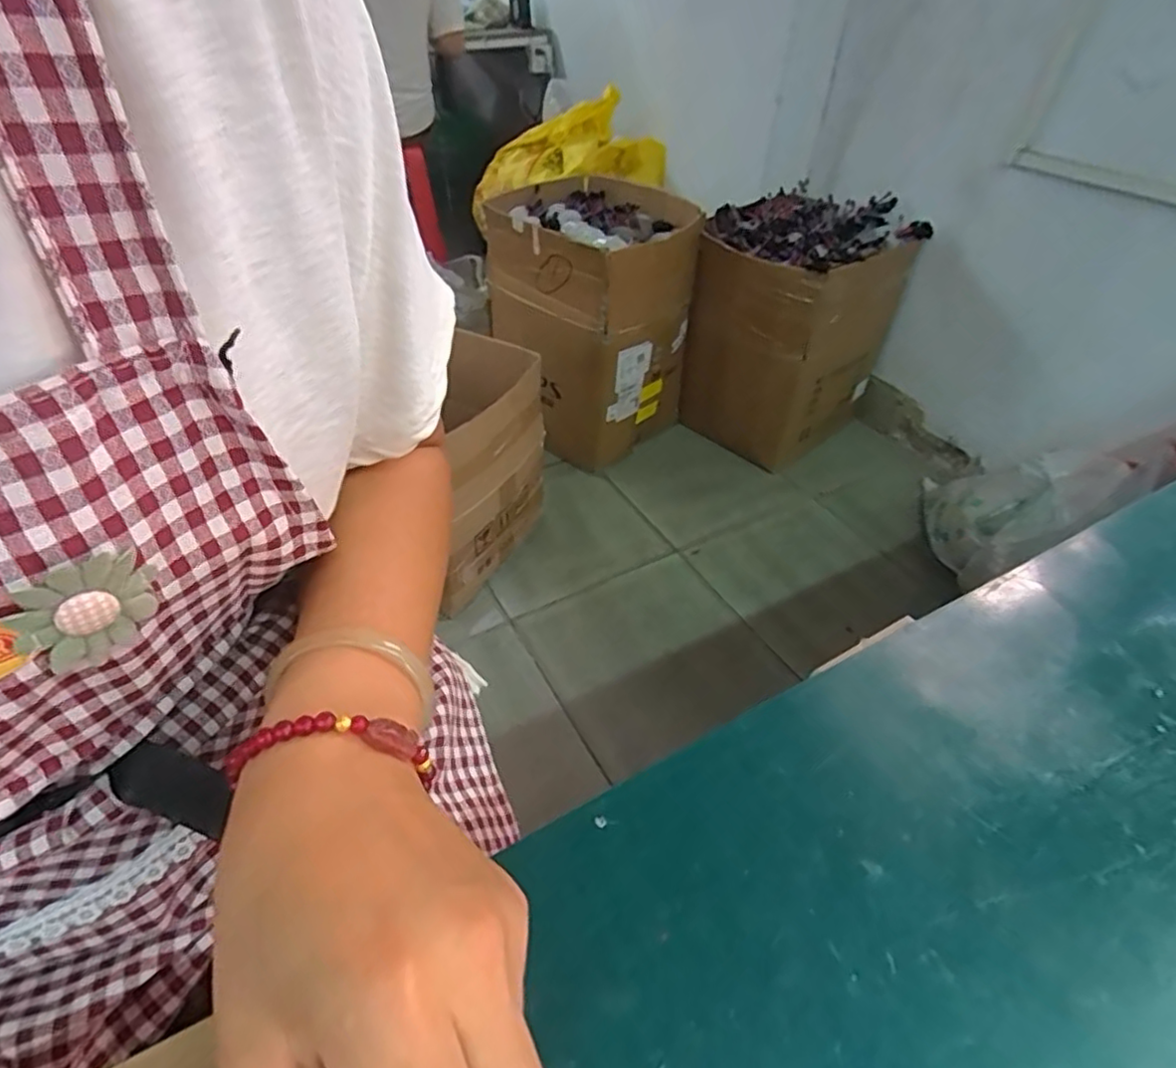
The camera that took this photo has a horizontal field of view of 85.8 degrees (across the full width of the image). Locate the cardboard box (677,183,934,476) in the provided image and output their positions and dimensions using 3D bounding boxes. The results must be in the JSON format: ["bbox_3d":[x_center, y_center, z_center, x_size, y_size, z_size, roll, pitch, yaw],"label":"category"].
[{"bbox_3d":[0.472,-0.470,1.522,0.385,0.527,0.355,-25,49,-27],"label":"cardboard box"}]

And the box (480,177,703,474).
[{"bbox_3d":[0.016,-0.490,1.483,0.372,0.521,0.413,-20,47,-22],"label":"box"}]

